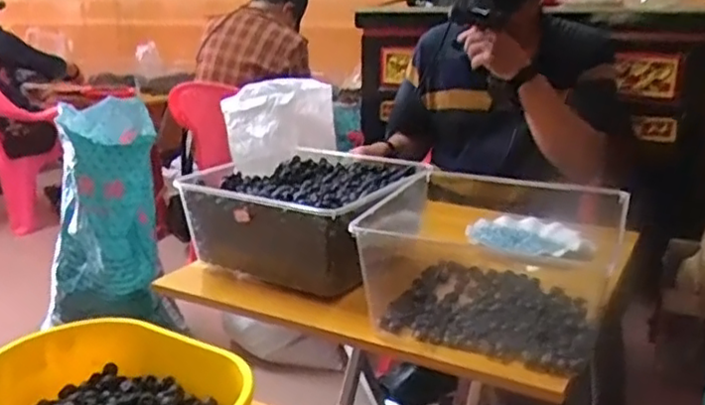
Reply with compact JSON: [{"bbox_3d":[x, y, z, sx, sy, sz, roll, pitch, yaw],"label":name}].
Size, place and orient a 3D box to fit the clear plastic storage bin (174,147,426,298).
[{"bbox_3d":[-0.062,0.026,1.033,0.296,0.144,0.307,11,20,33],"label":"clear plastic storage bin"}]

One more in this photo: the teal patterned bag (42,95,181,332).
[{"bbox_3d":[-0.651,0.050,1.721,0.286,0.549,0.342,-9,18,-26],"label":"teal patterned bag"}]

